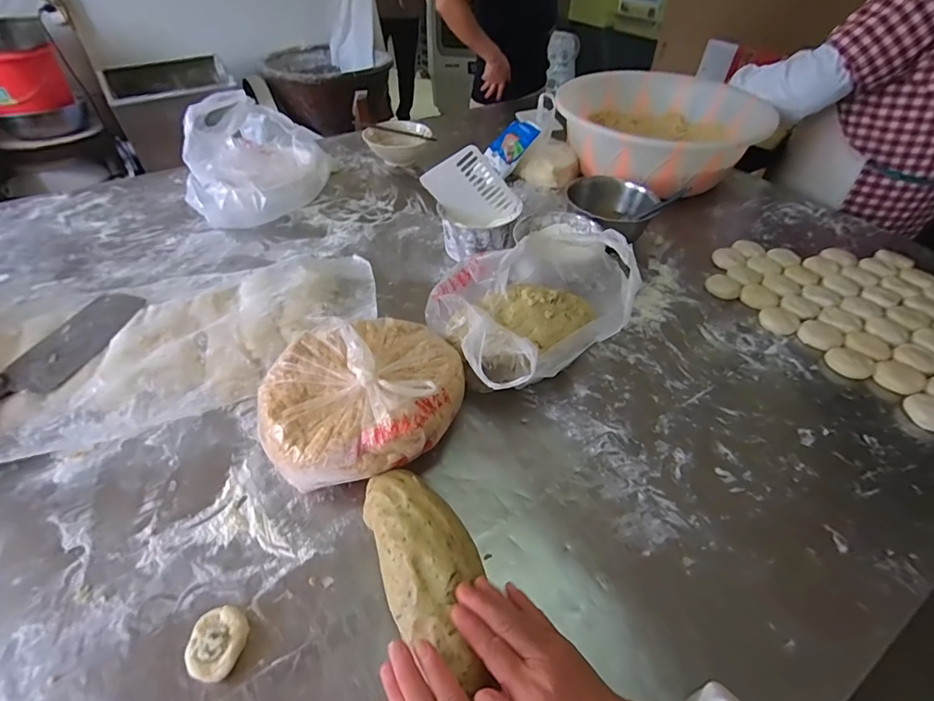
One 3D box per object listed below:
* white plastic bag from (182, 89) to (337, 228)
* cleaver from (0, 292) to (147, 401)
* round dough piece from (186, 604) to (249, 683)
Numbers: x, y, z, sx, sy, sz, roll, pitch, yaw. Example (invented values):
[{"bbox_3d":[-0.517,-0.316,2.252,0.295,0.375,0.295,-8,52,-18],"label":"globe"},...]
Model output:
[{"bbox_3d":[-0.428,-0.384,0.892,0.264,0.191,0.217,-17,49,-16],"label":"white plastic bag"},{"bbox_3d":[-0.548,0.014,0.566,0.080,0.033,0.295,8,47,7],"label":"cleaver"},{"bbox_3d":[-0.227,0.266,0.398,0.046,0.020,0.054,2,46,2],"label":"round dough piece"}]

